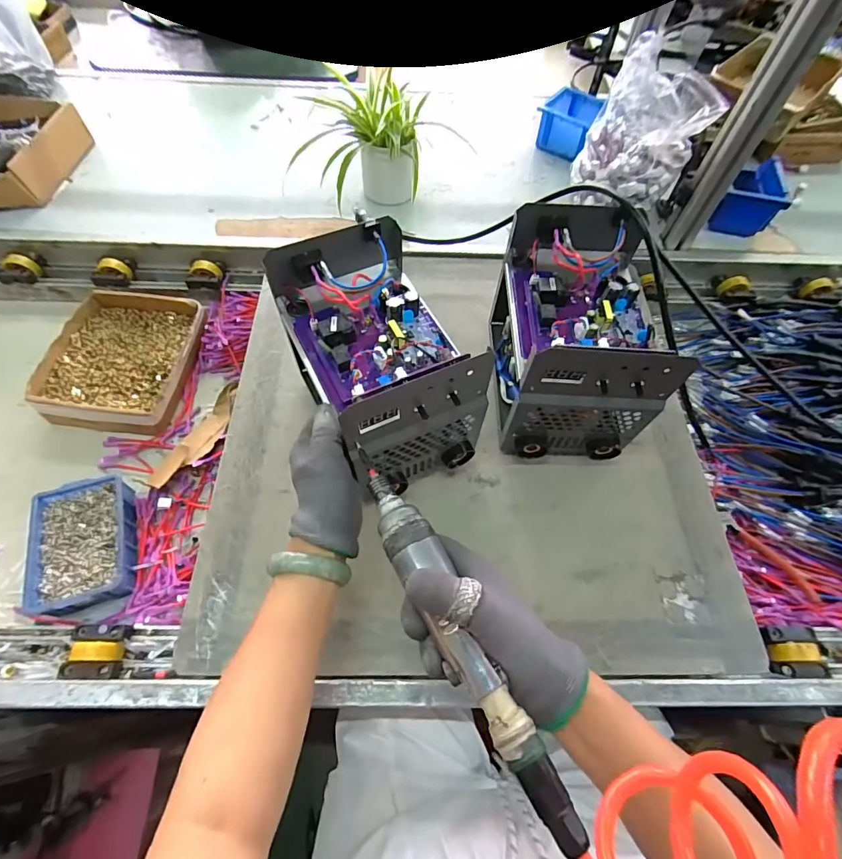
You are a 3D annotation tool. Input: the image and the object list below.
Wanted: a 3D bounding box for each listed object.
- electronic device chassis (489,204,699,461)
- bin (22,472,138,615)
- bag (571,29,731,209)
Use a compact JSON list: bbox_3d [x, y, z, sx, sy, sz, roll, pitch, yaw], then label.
[{"bbox_3d":[0.173,-0.099,0.519,0.145,0.187,0.221,1,61,-2],"label":"electronic device chassis"},{"bbox_3d":[-0.399,0.137,0.533,0.107,0.046,0.151,-13,63,-9],"label":"bin"},{"bbox_3d":[0.333,-0.436,0.671,0.163,0.173,0.149,25,63,11],"label":"bag"}]

